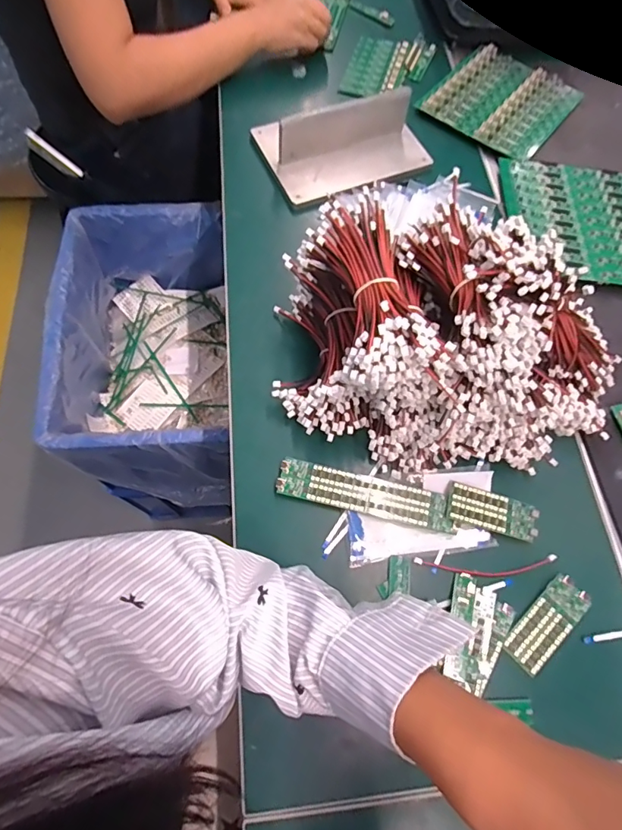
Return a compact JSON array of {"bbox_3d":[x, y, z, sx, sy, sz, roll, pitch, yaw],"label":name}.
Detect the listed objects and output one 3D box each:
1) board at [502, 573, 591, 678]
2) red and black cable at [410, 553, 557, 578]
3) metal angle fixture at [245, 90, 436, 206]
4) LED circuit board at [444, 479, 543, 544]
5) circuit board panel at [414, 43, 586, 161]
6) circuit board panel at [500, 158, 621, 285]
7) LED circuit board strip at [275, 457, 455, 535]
[{"bbox_3d":[0.205,0.180,0.391,0.084,0.006,0.033,-42,76,-17],"label":"board"},{"bbox_3d":[0.159,0.138,0.413,0.130,0.008,0.019,0,69,-3],"label":"red and black cable"},{"bbox_3d":[0.048,-0.344,0.562,0.211,0.058,0.122,-17,70,-9],"label":"metal angle fixture"},{"bbox_3d":[0.168,0.089,0.422,0.085,0.011,0.036,14,69,3],"label":"LED circuit board"},{"bbox_3d":[0.274,-0.449,0.645,0.170,0.009,0.190,37,71,11],"label":"circuit board panel"},{"bbox_3d":[0.330,-0.244,0.567,0.168,0.019,0.194,5,68,-1],"label":"circuit board panel"},{"bbox_3d":[0.049,0.074,0.426,0.162,0.009,0.035,13,69,3],"label":"LED circuit board strip"}]

